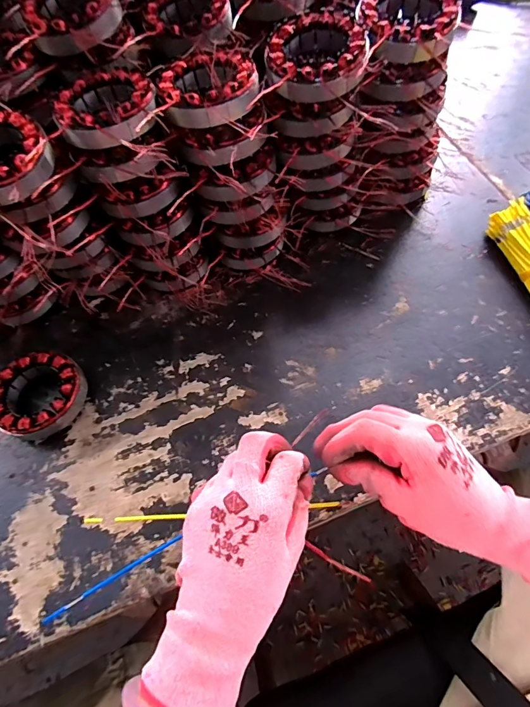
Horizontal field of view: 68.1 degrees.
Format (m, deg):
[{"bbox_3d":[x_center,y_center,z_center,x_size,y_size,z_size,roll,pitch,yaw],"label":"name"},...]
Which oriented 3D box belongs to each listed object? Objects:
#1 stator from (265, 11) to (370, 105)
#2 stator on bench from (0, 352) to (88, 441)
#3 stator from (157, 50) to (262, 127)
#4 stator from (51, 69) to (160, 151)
[{"bbox_3d":[0.047,-0.262,0.348,0.085,0.031,0.084,-2,63,3],"label":"stator"},{"bbox_3d":[-0.228,0.043,0.396,0.086,0.034,0.084,-1,64,2],"label":"stator on bench"},{"bbox_3d":[-0.050,-0.232,0.342,0.082,0.026,0.090,-23,64,-7],"label":"stator"},{"bbox_3d":[-0.134,-0.209,0.337,0.083,0.026,0.088,-2,63,3],"label":"stator"}]

